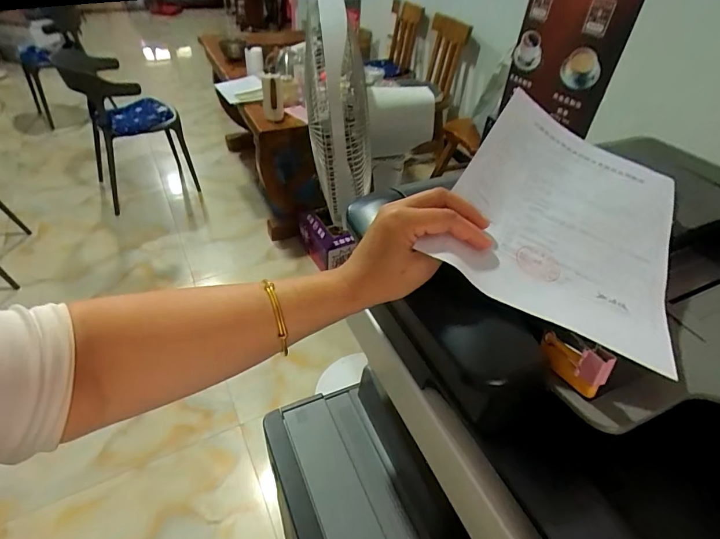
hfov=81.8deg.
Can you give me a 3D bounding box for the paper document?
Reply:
[{"bbox_3d":[0.198,-0.054,0.393,0.200,0.023,0.282,30,54,6],"label":"paper document"}]

